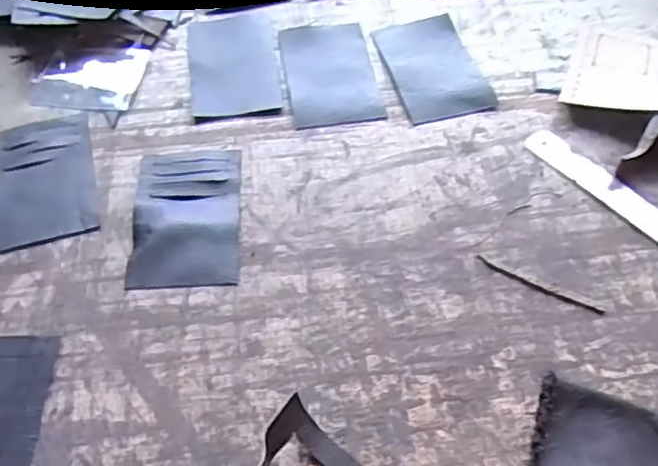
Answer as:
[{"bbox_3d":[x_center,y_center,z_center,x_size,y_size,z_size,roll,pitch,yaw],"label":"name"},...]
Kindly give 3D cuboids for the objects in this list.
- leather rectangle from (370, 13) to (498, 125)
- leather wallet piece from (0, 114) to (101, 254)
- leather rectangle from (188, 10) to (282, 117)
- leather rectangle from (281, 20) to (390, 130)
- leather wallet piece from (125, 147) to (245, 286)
[{"bbox_3d":[0.092,-0.152,0.557,0.080,0.005,0.125,-13,55,-8],"label":"leather rectangle"},{"bbox_3d":[-0.225,-0.044,0.483,0.077,0.004,0.124,-15,56,-9],"label":"leather wallet piece"},{"bbox_3d":[-0.088,-0.157,0.560,0.077,0.004,0.131,-7,55,-4],"label":"leather rectangle"},{"bbox_3d":[0.000,-0.146,0.554,0.078,0.004,0.125,-8,55,-5],"label":"leather rectangle"},{"bbox_3d":[-0.107,-0.016,0.464,0.078,0.006,0.125,-4,55,-2],"label":"leather wallet piece"}]

